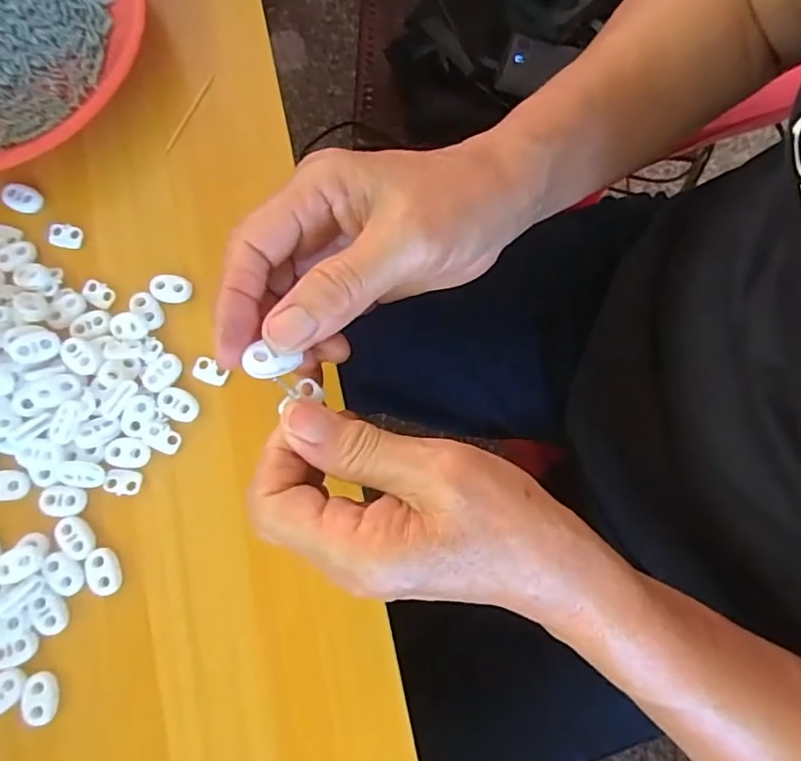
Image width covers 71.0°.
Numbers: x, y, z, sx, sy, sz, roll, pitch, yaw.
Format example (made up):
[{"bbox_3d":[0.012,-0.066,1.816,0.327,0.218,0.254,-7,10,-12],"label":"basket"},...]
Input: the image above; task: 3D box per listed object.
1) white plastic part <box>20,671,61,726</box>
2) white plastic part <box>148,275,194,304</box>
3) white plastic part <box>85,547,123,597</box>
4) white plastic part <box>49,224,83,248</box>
[{"bbox_3d":[-0.169,0.149,0.263,0.016,0.005,0.022,5,77,1],"label":"white plastic part"},{"bbox_3d":[-0.128,-0.051,0.311,0.022,0.006,0.015,10,77,3],"label":"white plastic part"},{"bbox_3d":[-0.147,0.095,0.278,0.015,0.005,0.023,-18,78,-4],"label":"white plastic part"},{"bbox_3d":[-0.190,-0.082,0.318,0.018,0.004,0.013,8,77,2],"label":"white plastic part"}]

